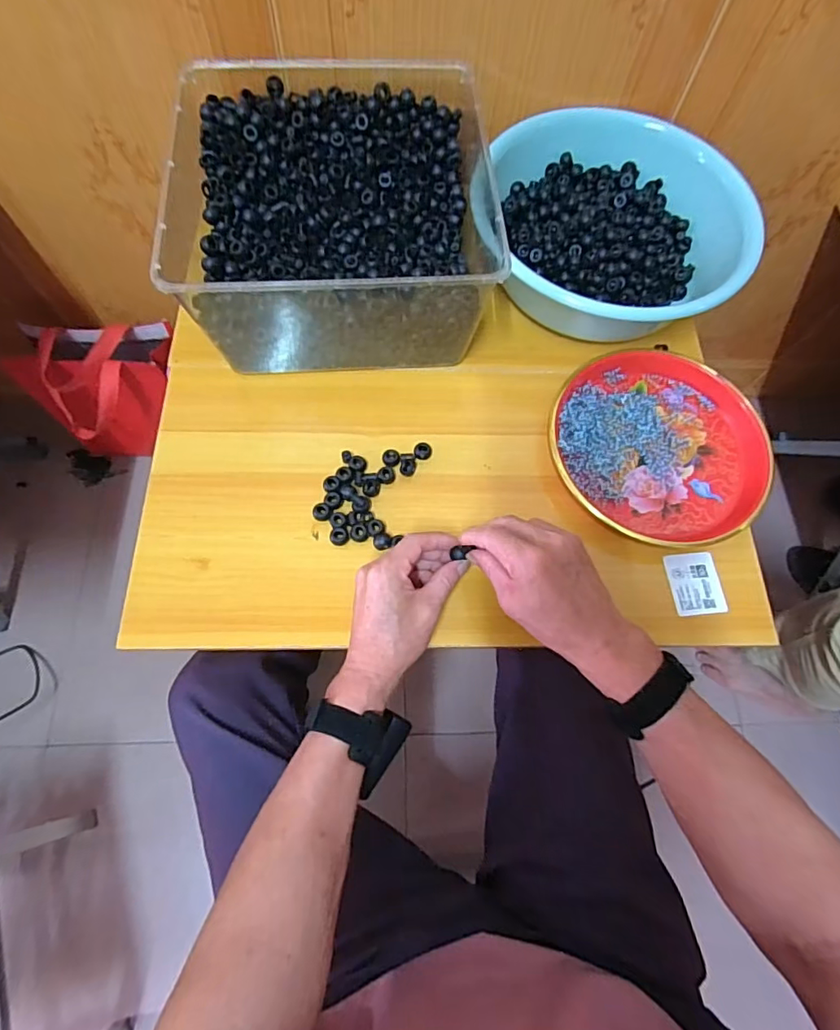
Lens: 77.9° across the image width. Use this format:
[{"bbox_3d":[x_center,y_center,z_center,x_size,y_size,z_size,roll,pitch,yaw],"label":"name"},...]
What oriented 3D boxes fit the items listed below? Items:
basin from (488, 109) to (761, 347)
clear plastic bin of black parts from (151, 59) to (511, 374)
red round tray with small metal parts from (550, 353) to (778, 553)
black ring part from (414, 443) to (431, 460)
[{"bbox_3d":[0.218,-0.327,0.590,0.249,0.094,0.241,1,70,-2],"label":"basin"},{"bbox_3d":[-0.080,-0.295,0.527,0.281,0.128,0.283,-3,70,-4],"label":"clear plastic bin of black parts"},{"bbox_3d":[0.244,-0.073,0.542,0.208,0.031,0.218,1,70,-2],"label":"red round tray with small metal parts"},{"bbox_3d":[0.003,-0.066,0.538,0.018,0.010,0.016,3,70,-2],"label":"black ring part"}]

